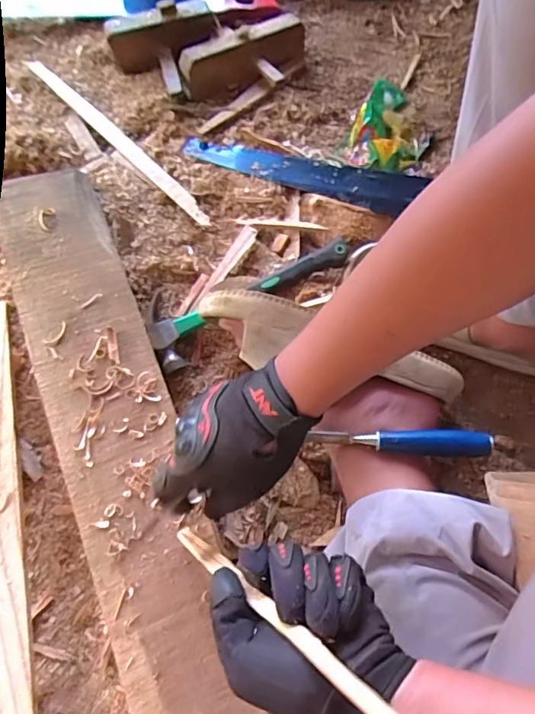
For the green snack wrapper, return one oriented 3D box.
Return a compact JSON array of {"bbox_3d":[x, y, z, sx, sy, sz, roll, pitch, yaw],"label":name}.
[{"bbox_3d":[0.179,-0.326,0.701,0.107,0.021,0.131,16,71,3],"label":"green snack wrapper"}]

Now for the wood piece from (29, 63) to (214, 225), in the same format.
[{"bbox_3d":[-0.205,-0.295,0.670,0.358,0.010,0.025,42,74,11],"label":"wood piece"}]

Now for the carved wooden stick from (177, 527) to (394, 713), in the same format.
[{"bbox_3d":[-0.002,0.173,0.343,0.007,0.292,0.014,43,71,-27],"label":"carved wooden stick"}]

